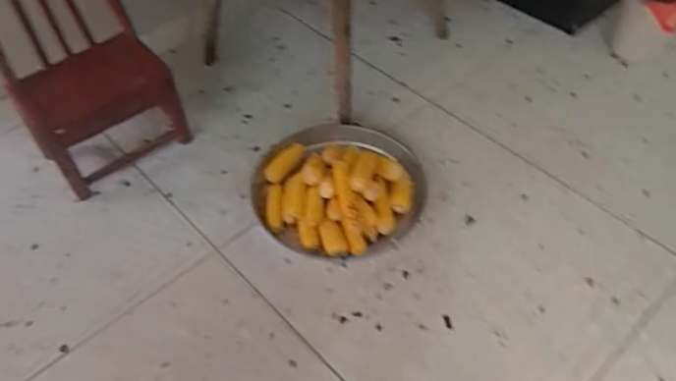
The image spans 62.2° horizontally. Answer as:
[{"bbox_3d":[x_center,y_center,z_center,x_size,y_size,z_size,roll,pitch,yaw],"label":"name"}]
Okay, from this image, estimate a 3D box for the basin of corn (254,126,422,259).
[{"bbox_3d":[-0.004,-0.024,1.629,0.497,0.116,0.484,-1,50,1],"label":"basin of corn"}]

